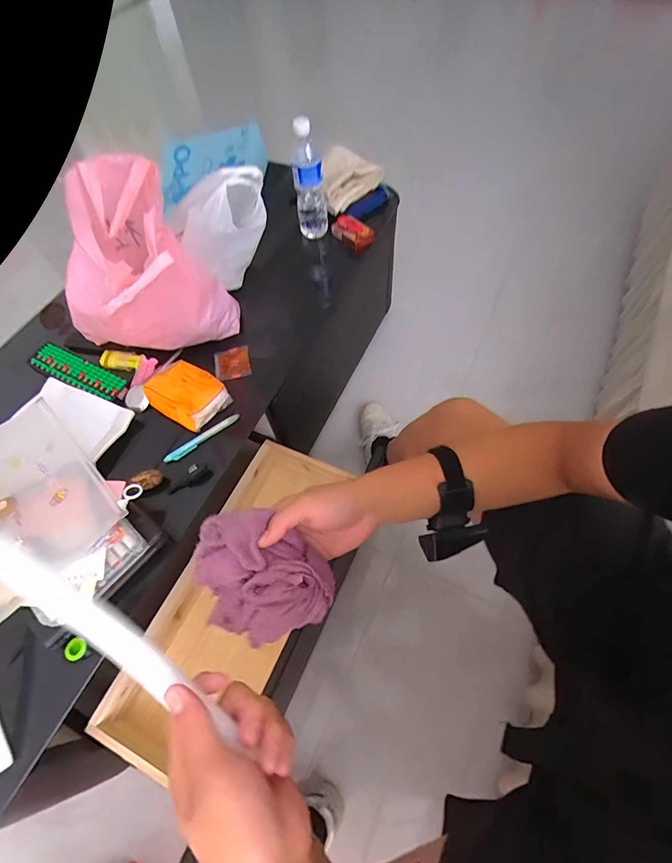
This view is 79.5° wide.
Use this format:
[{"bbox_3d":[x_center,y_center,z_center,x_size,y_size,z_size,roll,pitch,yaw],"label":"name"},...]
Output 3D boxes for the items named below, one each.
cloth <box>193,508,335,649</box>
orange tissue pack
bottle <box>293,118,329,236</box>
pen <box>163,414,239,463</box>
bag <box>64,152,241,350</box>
[{"bbox_3d":[-0.065,0.137,0.383,0.111,0.094,0.110,-15,64,-4],"label":"cloth"},{"bbox_3d":[-0.255,-0.065,0.705,0.114,0.057,0.102,31,67,20],"label":"orange tissue pack"},{"bbox_3d":[-0.056,-0.508,0.833,0.070,0.213,0.059,-4,60,2],"label":"bottle"},{"bbox_3d":[-0.227,0.010,0.688,0.138,0.013,0.018,-35,64,-15],"label":"pen"},{"bbox_3d":[-0.309,-0.252,0.680,0.265,0.257,0.244,27,66,18],"label":"bag"}]

